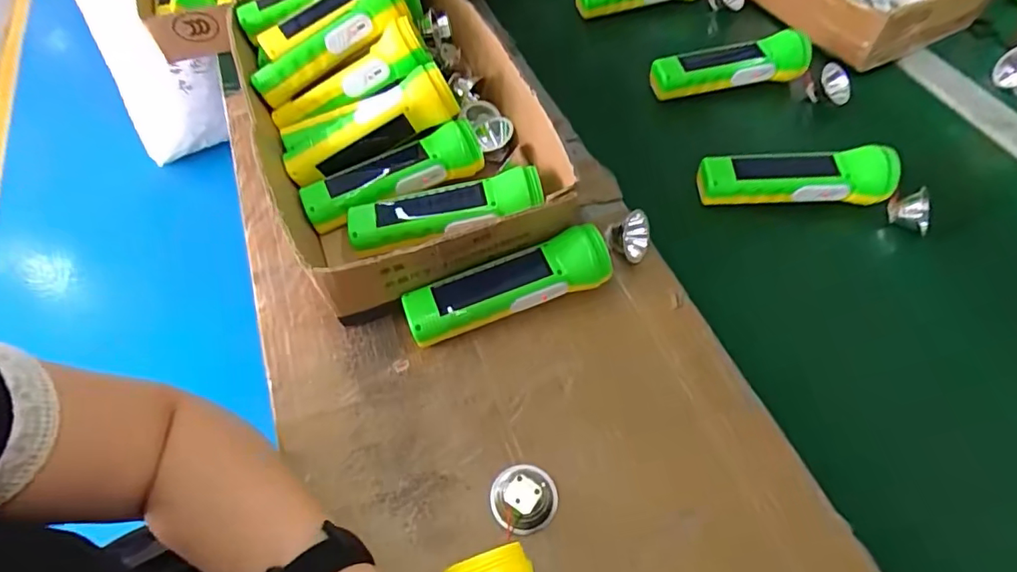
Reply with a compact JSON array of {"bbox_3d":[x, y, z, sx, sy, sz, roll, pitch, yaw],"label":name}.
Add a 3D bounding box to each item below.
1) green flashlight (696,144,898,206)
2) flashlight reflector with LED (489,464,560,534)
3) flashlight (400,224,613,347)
[{"bbox_3d":[0.264,-0.103,0.491,0.166,0.037,0.044,2,57,4],"label":"green flashlight"},{"bbox_3d":[0.010,0.137,0.349,0.043,0.023,0.042,-9,57,-3],"label":"flashlight reflector with LED"},{"bbox_3d":[-0.001,0.001,0.426,0.167,0.042,0.048,-18,58,-9],"label":"flashlight"}]

